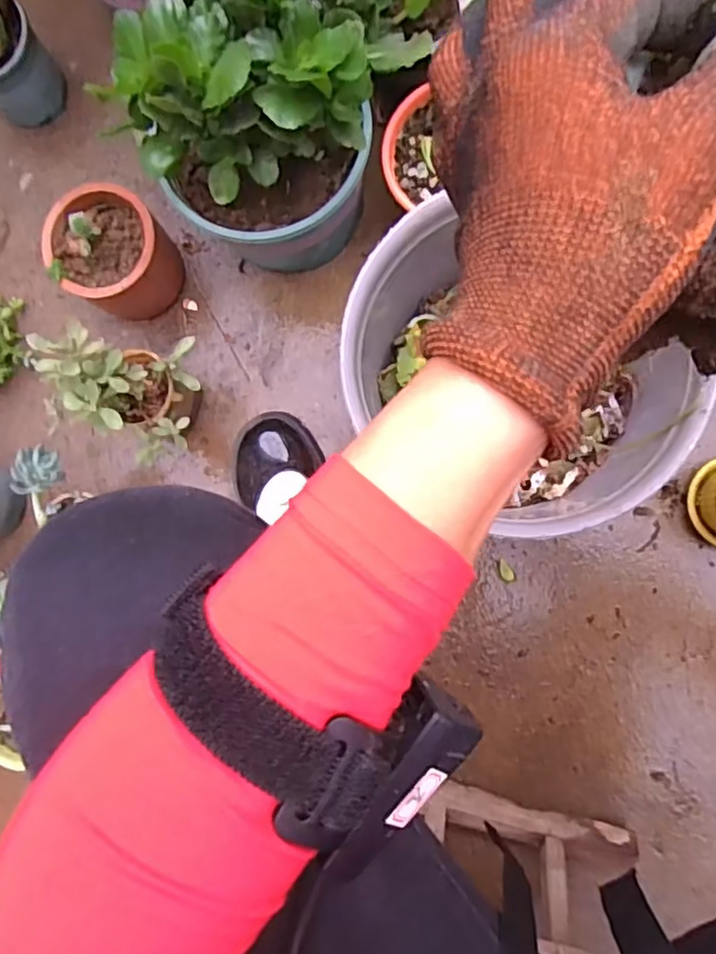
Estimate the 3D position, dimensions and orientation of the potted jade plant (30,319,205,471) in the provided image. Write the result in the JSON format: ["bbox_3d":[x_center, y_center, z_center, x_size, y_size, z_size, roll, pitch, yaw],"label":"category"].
[{"bbox_3d":[-0.221,-0.077,0.650,0.114,0.214,0.118,-9,86,6],"label":"potted jade plant"}]

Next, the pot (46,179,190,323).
[{"bbox_3d":[-0.270,-0.247,0.712,0.128,0.125,0.120,0,87,6],"label":"pot"}]

